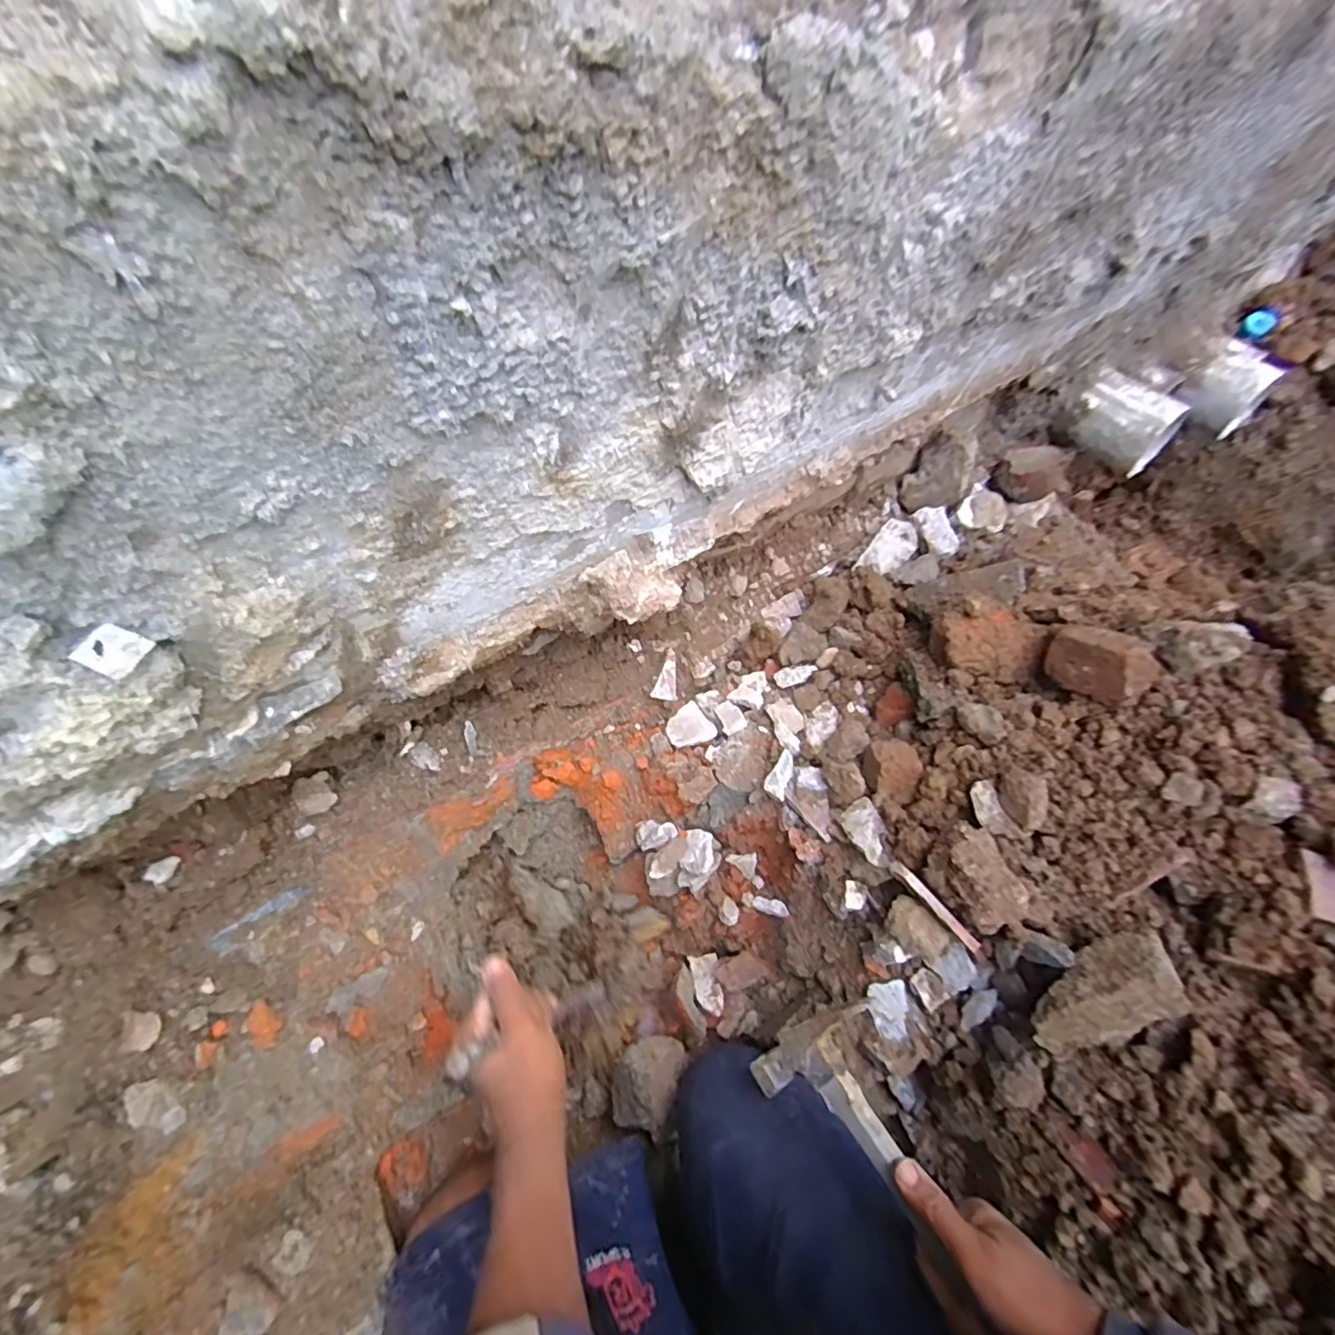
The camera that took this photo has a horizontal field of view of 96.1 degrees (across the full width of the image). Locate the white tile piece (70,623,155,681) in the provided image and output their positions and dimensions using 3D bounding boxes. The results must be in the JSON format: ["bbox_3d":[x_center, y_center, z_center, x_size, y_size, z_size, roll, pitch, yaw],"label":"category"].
[{"bbox_3d":[-0.264,-0.008,0.285,0.027,0.006,0.023,31,63,-3],"label":"white tile piece"}]

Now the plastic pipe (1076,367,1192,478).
[{"bbox_3d":[0.716,-0.391,0.946,0.140,0.101,0.099,38,60,24],"label":"plastic pipe"}]

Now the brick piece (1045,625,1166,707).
[{"bbox_3d":[0.390,-0.002,0.539,0.087,0.055,0.045,31,58,19],"label":"brick piece"}]

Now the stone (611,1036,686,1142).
[{"bbox_3d":[-0.022,0.413,0.603,0.064,0.041,0.083,22,55,13],"label":"stone"}]

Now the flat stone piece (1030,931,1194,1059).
[{"bbox_3d":[0.339,0.257,0.470,0.116,0.049,0.048,-34,17,14],"label":"flat stone piece"}]

